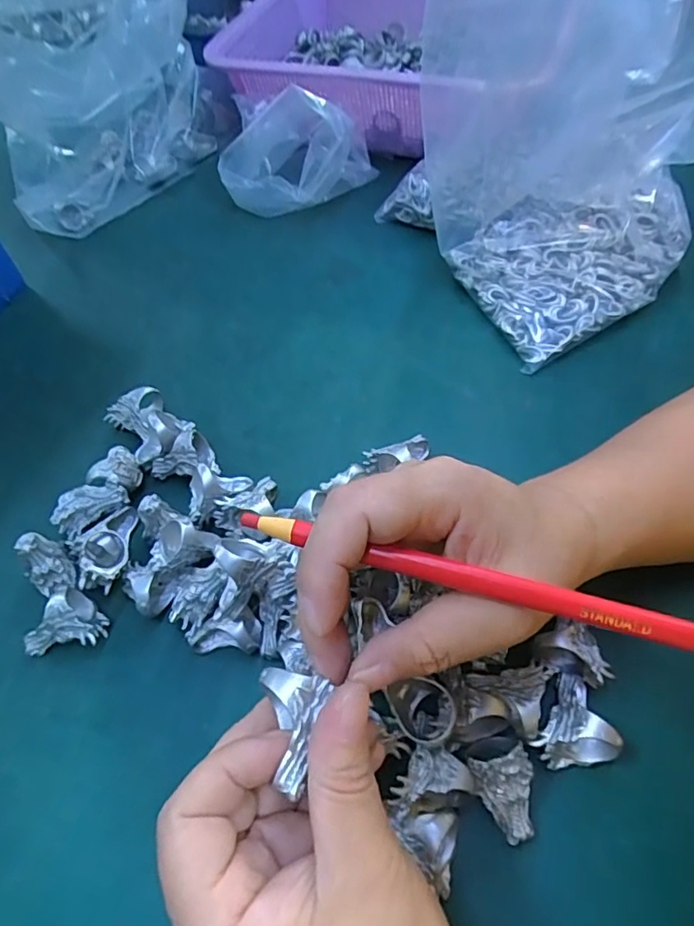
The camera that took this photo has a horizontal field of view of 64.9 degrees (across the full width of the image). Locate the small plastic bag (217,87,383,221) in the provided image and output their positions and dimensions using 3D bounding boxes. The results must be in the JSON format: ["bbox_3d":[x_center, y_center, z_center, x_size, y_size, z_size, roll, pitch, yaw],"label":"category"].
[{"bbox_3d":[-0.043,-0.266,0.464,0.122,0.081,0.087,10,59,11],"label":"small plastic bag"}]

